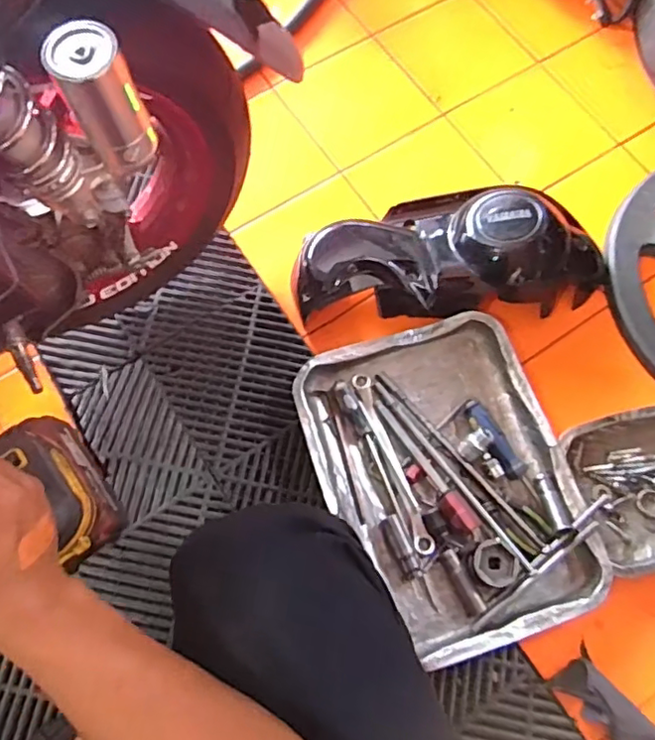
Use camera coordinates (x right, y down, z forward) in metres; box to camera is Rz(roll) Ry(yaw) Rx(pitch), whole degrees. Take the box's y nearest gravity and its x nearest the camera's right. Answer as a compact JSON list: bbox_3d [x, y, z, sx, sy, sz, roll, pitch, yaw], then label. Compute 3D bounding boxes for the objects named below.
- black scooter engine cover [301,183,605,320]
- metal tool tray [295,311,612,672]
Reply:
[{"bbox_3d":[0.176,-0.165,0.826,0.436,0.098,0.190,-6,70,-2],"label":"black scooter engine cover"},{"bbox_3d":[0.147,0.134,0.751,0.295,0.041,0.393,-18,71,-6],"label":"metal tool tray"}]

